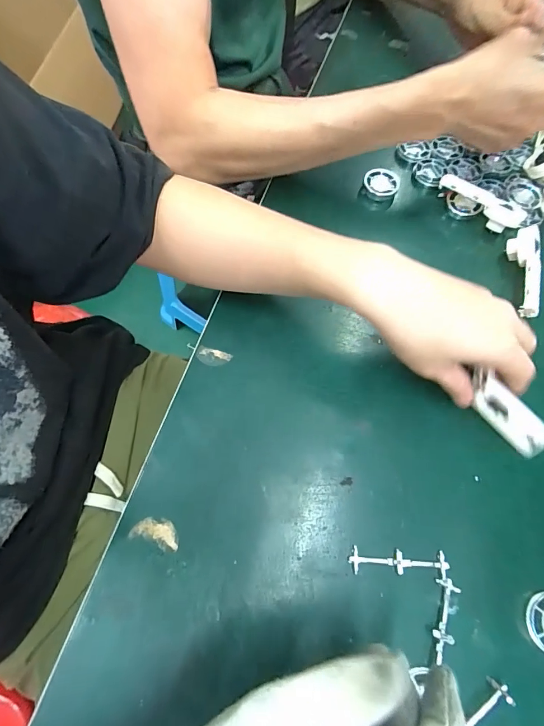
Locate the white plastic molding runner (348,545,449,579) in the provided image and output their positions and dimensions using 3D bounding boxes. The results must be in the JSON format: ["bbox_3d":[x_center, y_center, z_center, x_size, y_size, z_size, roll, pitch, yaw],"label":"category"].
[{"bbox_3d":[0.092,0.145,0.279,0.071,0.004,0.017,4,66,-1],"label":"white plastic molding runner"}]

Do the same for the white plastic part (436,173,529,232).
[{"bbox_3d":[0.219,-0.169,0.404,0.090,0.018,0.024,36,69,12],"label":"white plastic part"}]

